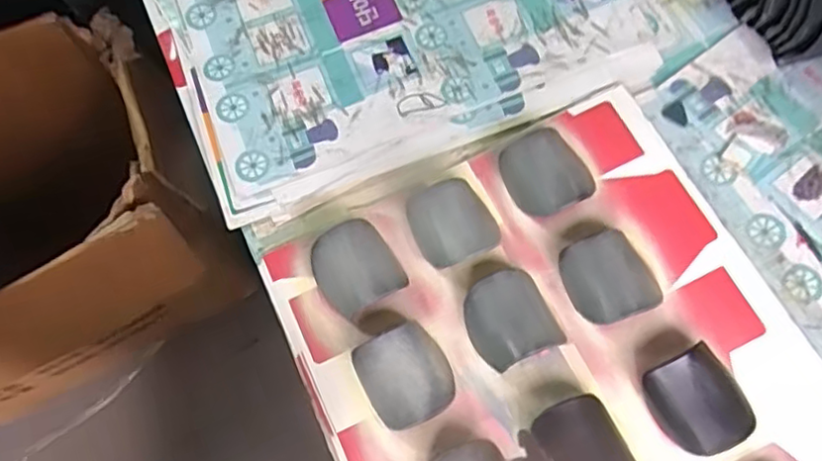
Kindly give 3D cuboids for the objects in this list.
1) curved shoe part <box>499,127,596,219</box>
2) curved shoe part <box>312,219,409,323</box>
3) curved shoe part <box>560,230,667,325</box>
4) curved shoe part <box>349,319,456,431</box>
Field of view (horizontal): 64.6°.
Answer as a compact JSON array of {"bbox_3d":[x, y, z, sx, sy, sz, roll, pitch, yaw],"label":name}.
[{"bbox_3d":[0.148,-0.060,0.718,0.088,0.047,0.095,-28,70,-8],"label":"curved shoe part"},{"bbox_3d":[-0.057,0.041,0.687,0.084,0.048,0.092,-32,71,-10],"label":"curved shoe part"},{"bbox_3d":[0.204,0.050,0.675,0.087,0.045,0.093,-17,69,-4],"label":"curved shoe part"},{"bbox_3d":[-0.005,0.145,0.641,0.082,0.044,0.089,-29,70,-8],"label":"curved shoe part"}]

